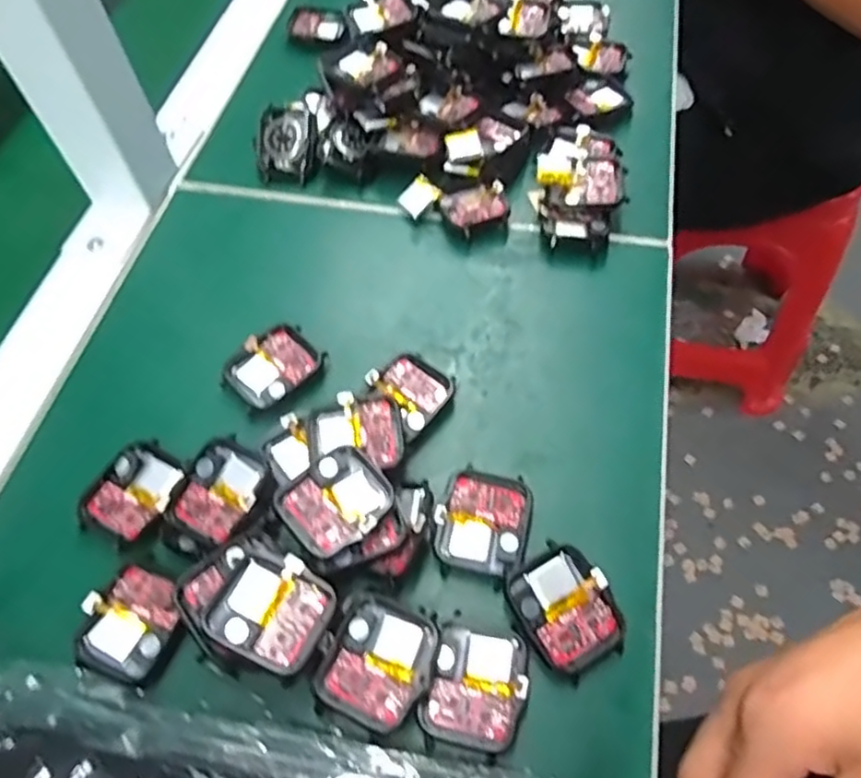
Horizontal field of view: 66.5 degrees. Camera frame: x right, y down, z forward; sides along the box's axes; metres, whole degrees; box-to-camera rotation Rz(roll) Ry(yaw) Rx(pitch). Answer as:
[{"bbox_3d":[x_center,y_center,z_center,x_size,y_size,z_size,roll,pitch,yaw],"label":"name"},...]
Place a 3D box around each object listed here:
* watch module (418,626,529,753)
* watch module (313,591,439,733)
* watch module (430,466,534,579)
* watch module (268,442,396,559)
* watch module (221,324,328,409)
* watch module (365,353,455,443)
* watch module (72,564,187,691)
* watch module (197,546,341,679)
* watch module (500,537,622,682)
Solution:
[{"bbox_3d":[0.017,0.110,0.245,0.034,0.007,0.040,17,61,13],"label":"watch module"},{"bbox_3d":[-0.019,0.101,0.244,0.037,0.007,0.042,23,63,16],"label":"watch module"},{"bbox_3d":[0.022,0.055,0.280,0.037,0.015,0.046,6,59,7],"label":"watch module"},{"bbox_3d":[-0.038,0.045,0.267,0.042,0.007,0.037,-41,65,-20],"label":"watch module"},{"bbox_3d":[-0.077,-0.011,0.325,0.034,0.013,0.043,35,66,21],"label":"watch module"},{"bbox_3d":[-0.012,0.002,0.313,0.036,0.011,0.036,31,65,20],"label":"watch module"},{"bbox_3d":[-0.118,0.093,0.260,0.037,0.010,0.040,16,61,12],"label":"watch module"},{"bbox_3d":[-0.059,0.082,0.245,0.041,0.010,0.037,21,62,15],"label":"watch module"},{"bbox_3d":[0.053,0.087,0.259,0.038,0.011,0.044,-34,63,-16],"label":"watch module"}]

